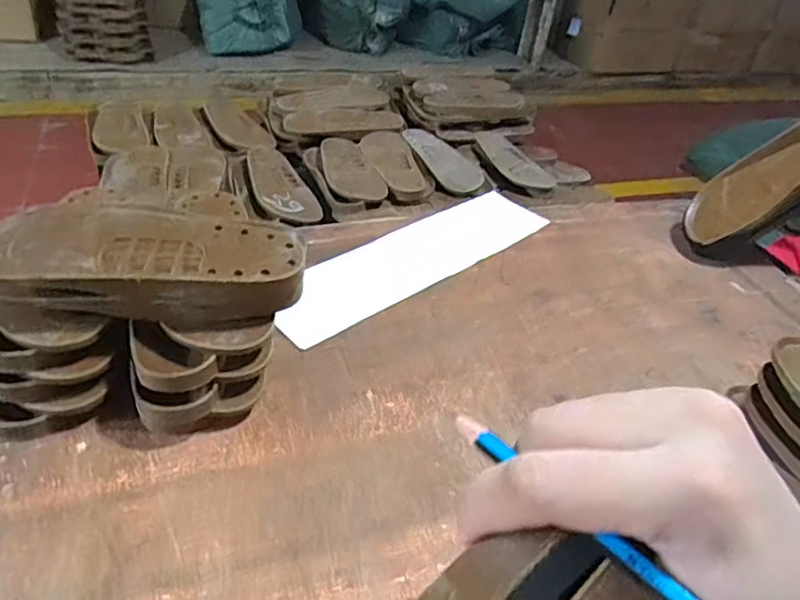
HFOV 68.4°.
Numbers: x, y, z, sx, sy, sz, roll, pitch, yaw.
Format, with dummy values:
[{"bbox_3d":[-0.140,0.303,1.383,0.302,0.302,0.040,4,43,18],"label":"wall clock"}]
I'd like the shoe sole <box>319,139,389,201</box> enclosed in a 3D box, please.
[{"bbox_3d":[-0.098,-0.239,1.084,0.092,0.024,0.226,-9,42,-21],"label":"shoe sole"}]

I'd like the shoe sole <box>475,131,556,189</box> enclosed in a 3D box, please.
[{"bbox_3d":[0.232,-0.305,1.257,0.101,0.017,0.268,-10,42,-22],"label":"shoe sole"}]

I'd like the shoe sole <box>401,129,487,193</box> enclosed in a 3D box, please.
[{"bbox_3d":[0.080,-0.278,1.145,0.081,0.022,0.230,-13,43,-25],"label":"shoe sole"}]

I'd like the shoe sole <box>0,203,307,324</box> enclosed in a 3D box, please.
[{"bbox_3d":[-0.194,-0.028,0.462,0.235,0.046,0.102,2,40,-6],"label":"shoe sole"}]

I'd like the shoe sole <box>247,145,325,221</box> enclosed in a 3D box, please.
[{"bbox_3d":[-0.214,-0.212,1.031,0.090,0.024,0.253,-10,42,-22],"label":"shoe sole"}]

